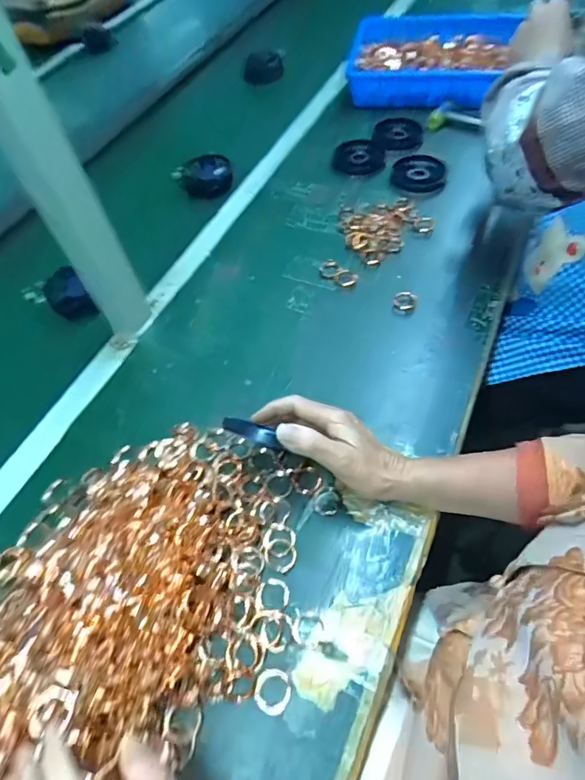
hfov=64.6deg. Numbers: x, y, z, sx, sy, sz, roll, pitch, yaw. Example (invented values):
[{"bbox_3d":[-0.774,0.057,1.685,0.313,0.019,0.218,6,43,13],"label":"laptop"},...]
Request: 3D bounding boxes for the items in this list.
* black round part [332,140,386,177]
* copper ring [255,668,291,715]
[{"bbox_3d":[0.110,-0.383,0.763,0.082,0.016,0.085,4,56,10],"label":"black round part"},{"bbox_3d":[-0.015,0.236,0.363,0.028,0.004,0.030,-4,55,5],"label":"copper ring"}]

